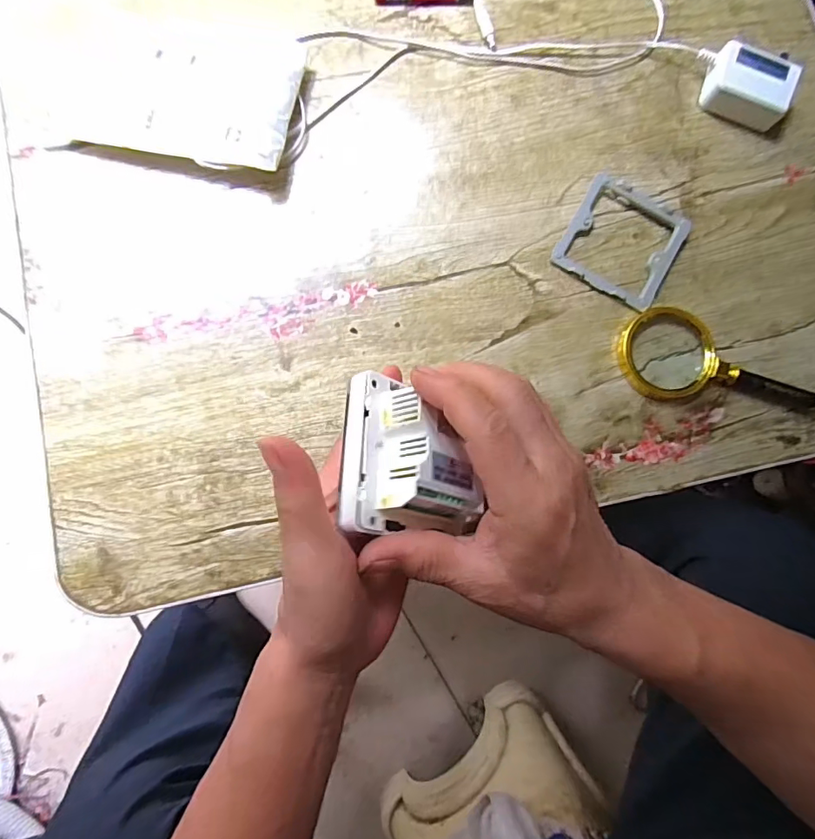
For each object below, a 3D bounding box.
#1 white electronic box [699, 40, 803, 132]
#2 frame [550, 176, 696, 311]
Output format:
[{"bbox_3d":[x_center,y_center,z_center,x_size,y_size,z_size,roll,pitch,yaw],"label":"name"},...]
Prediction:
[{"bbox_3d":[0.269,-0.264,0.395,0.062,0.029,0.044,24,81,0],"label":"white electronic box"},{"bbox_3d":[0.165,-0.136,0.380,0.085,0.009,0.085,29,81,1],"label":"frame"}]

